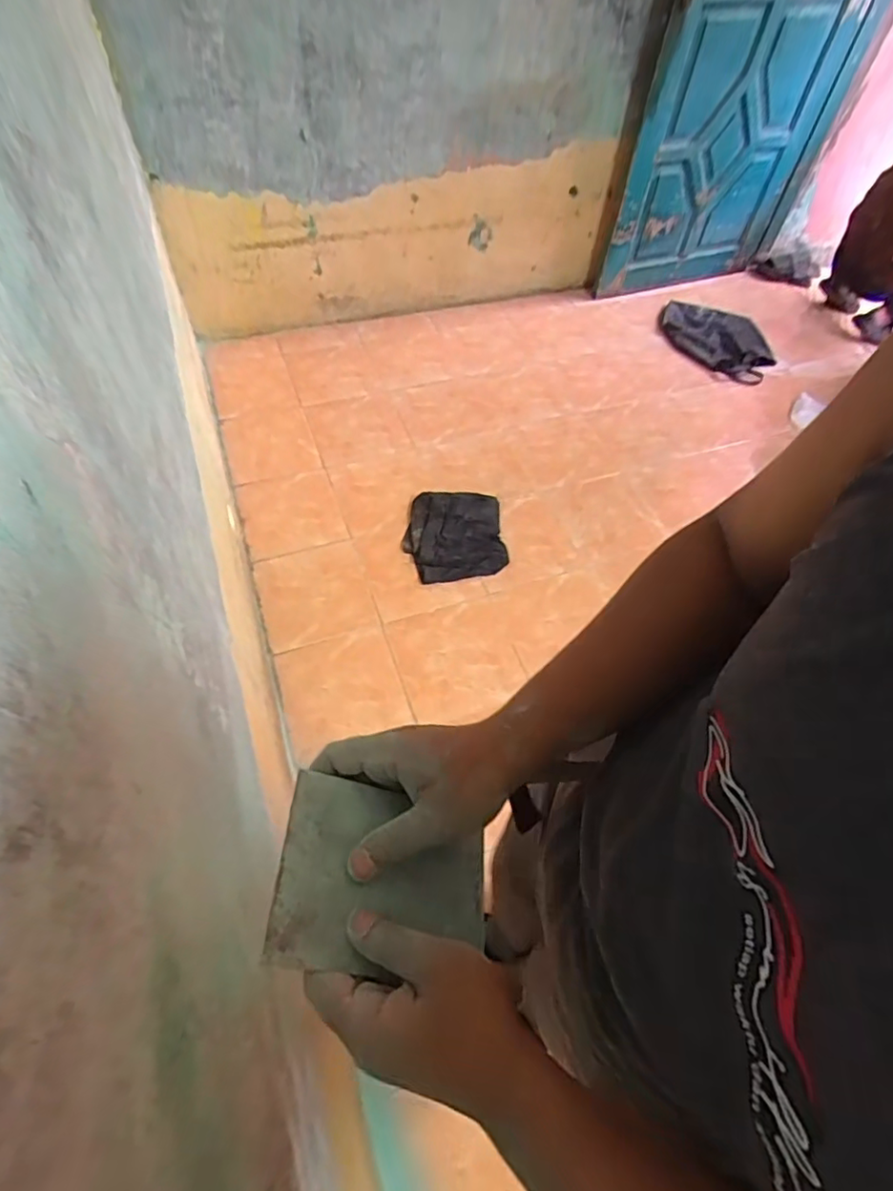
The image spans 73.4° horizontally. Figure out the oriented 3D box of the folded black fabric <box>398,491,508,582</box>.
[{"bbox_3d":[0.022,-0.186,1.728,0.283,0.047,0.310,-5,57,-8],"label":"folded black fabric"}]

